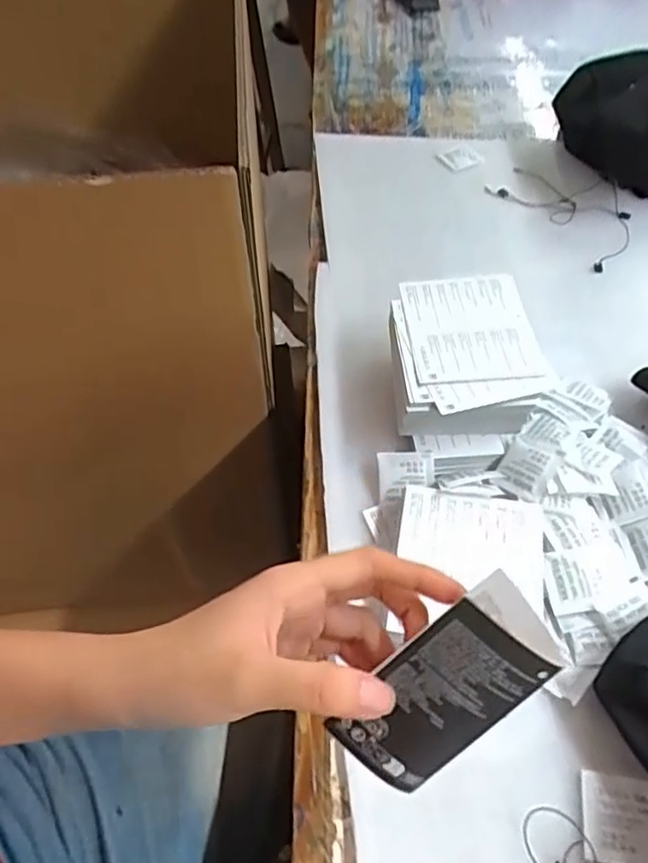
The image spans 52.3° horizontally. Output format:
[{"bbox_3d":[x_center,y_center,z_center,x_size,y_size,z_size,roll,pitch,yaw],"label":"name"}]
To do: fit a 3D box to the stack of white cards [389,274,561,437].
[{"bbox_3d":[0.110,-0.053,0.501,0.117,0.053,0.137,0,53,1],"label":"stack of white cards"}]

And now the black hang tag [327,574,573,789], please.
[{"bbox_3d":[0.048,0.100,0.254,0.047,0.101,0.005,38,23,-3],"label":"black hang tag"}]

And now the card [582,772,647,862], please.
[{"bbox_3d":[0.155,0.203,0.343,0.039,0.004,0.042,9,54,8],"label":"card"}]

